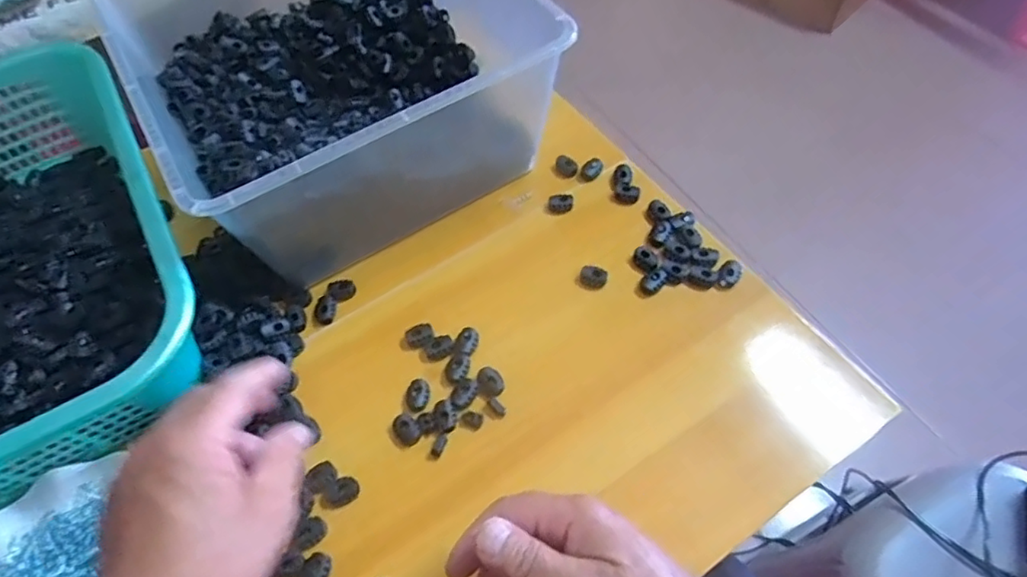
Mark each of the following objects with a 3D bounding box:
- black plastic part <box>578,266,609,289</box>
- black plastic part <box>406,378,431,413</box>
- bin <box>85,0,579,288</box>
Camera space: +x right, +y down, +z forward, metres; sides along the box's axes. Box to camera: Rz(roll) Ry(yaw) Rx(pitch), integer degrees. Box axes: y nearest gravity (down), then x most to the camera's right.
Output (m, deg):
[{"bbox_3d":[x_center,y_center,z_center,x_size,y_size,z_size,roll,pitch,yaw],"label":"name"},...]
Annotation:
[{"bbox_3d":[0.065,-0.010,0.489,0.022,0.010,0.017,27,63,18],"label":"black plastic part"},{"bbox_3d":[-0.070,0.078,0.442,0.017,0.006,0.025,7,58,7],"label":"black plastic part"},{"bbox_3d":[-0.144,-0.172,0.517,0.293,0.135,0.275,-30,61,-15],"label":"bin"}]

